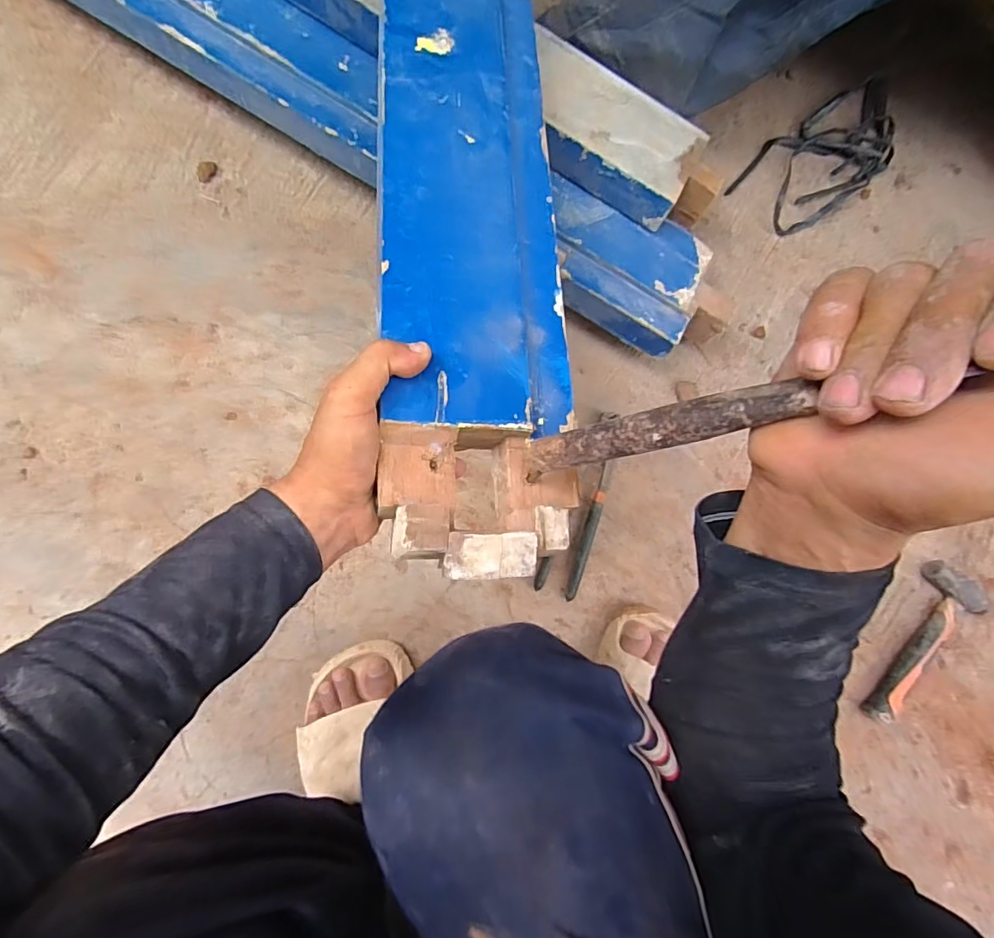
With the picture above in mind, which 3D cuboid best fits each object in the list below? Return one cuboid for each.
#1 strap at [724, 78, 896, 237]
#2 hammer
[{"bbox_3d":[0.419,-0.394,0.661,0.244,0.024,0.113,-37,91,-6],"label":"strap"},{"bbox_3d":[0.533,0.225,0.652,0.091,0.035,0.208,31,85,-4],"label":"hammer"}]

